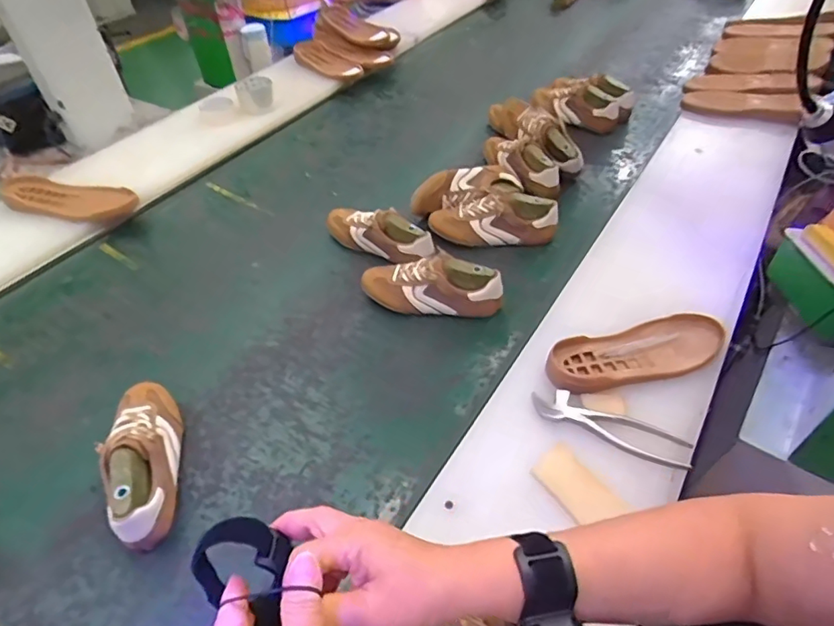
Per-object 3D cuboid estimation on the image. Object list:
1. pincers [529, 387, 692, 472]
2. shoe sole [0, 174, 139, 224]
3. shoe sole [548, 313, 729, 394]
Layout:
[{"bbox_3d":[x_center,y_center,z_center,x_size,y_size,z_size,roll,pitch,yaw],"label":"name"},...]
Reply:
[{"bbox_3d":[0.240,0.139,0.653,0.192,0.013,0.053,19,49,17],"label":"pincers"},{"bbox_3d":[-0.722,-0.231,1.073,0.288,0.049,0.095,9,47,8],"label":"shoe sole"},{"bbox_3d":[0.299,0.053,0.714,0.251,0.025,0.087,-12,48,-11],"label":"shoe sole"}]

